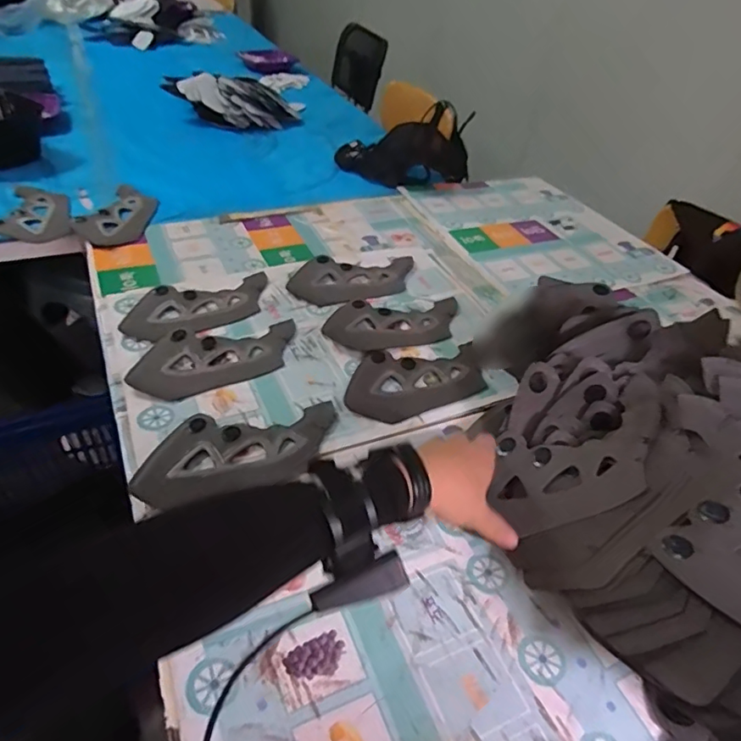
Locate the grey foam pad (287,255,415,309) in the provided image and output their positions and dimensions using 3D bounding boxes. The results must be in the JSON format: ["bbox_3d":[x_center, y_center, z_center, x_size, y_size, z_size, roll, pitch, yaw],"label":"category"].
[{"bbox_3d":[-0.024,-0.147,0.865,0.209,0.015,0.132,-4,43,-12],"label":"grey foam pad"}]

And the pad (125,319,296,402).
[{"bbox_3d":[-0.198,-0.022,0.702,0.223,0.009,0.113,-18,47,-26],"label":"pad"}]

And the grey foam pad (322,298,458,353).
[{"bbox_3d":[0.039,-0.070,0.787,0.212,0.009,0.116,-5,43,-13],"label":"grey foam pad"}]

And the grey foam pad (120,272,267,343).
[{"bbox_3d":[-0.246,-0.095,0.782,0.222,0.011,0.118,-18,47,-26],"label":"grey foam pad"}]

